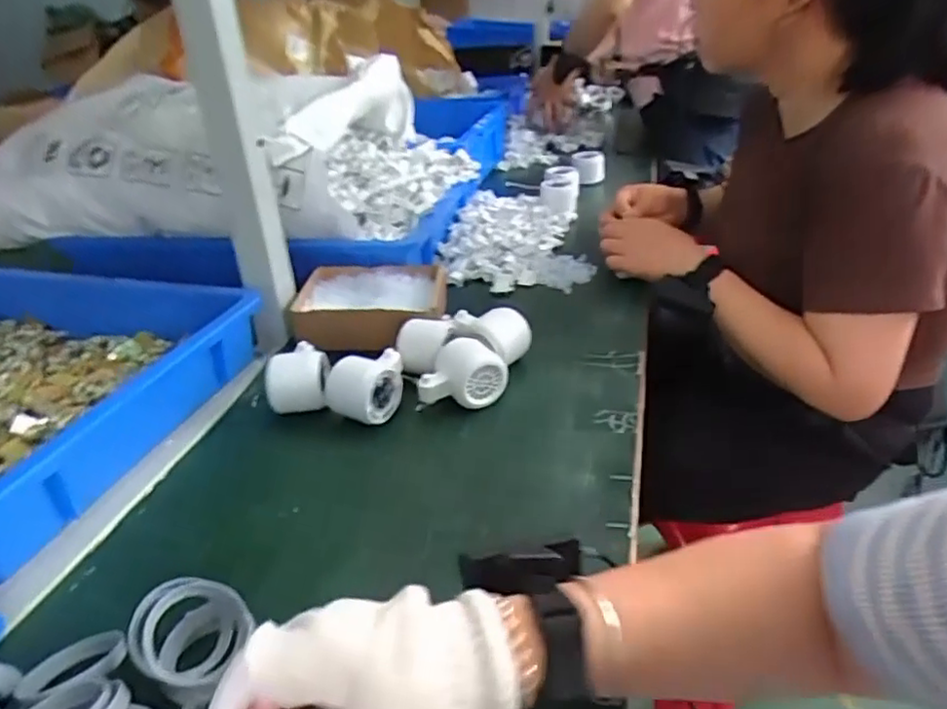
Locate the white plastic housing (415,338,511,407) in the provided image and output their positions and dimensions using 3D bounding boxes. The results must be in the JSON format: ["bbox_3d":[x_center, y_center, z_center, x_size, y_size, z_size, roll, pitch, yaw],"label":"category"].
[{"bbox_3d":[-0.012,0.023,0.635,0.083,0.056,0.050,-5,30,-4],"label":"white plastic housing"}]

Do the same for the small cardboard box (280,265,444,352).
[{"bbox_3d":[-0.125,-0.062,0.791,0.172,0.054,0.146,2,31,8],"label":"small cardboard box"}]

